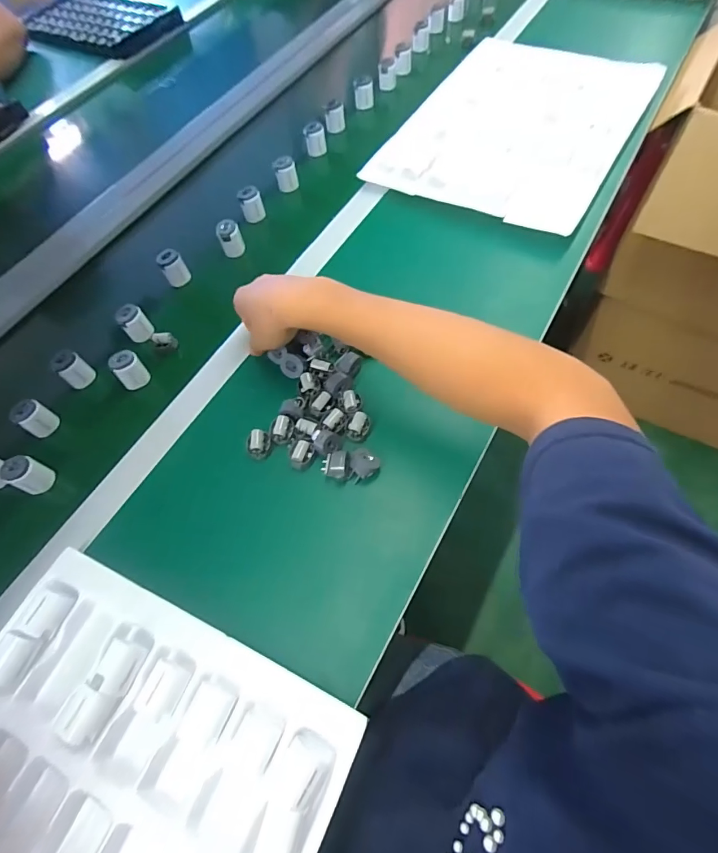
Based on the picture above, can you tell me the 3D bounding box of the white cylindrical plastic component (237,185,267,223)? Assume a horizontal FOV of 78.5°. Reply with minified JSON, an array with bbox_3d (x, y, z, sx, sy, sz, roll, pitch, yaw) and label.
[{"bbox_3d":[-0.160,-0.332,0.659,0.032,0.043,0.032,0,72,-1],"label":"white cylindrical plastic component"}]

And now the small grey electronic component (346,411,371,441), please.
[{"bbox_3d":[0.000,0.000,0.463,0.022,0.014,0.028,34,74,10],"label":"small grey electronic component"}]

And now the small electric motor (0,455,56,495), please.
[{"bbox_3d":[-0.354,0.051,0.470,0.030,0.041,0.032,22,73,6],"label":"small electric motor"}]

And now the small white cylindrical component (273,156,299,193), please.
[{"bbox_3d":[-0.113,-0.393,0.686,0.033,0.032,0.040,-11,72,-4],"label":"small white cylindrical component"}]

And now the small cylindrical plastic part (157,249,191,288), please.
[{"bbox_3d":[-0.255,-0.219,0.607,0.031,0.045,0.026,-33,75,-11],"label":"small cylindrical plastic part"}]

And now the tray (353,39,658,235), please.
[{"bbox_3d":[0.253,-0.477,0.687,0.313,0.014,0.437,28,69,18],"label":"tray"}]

